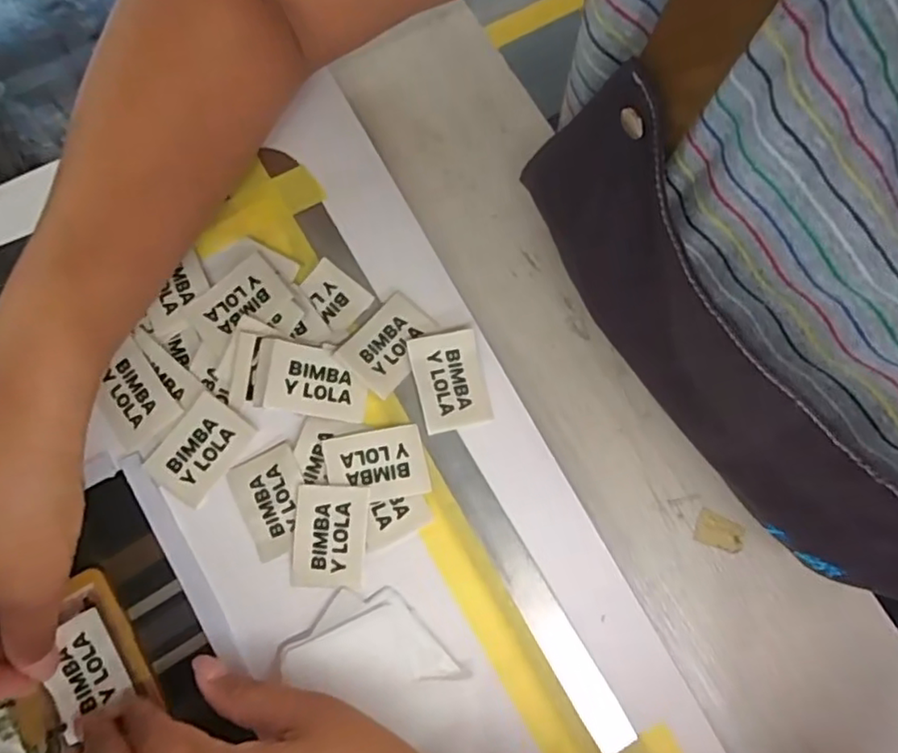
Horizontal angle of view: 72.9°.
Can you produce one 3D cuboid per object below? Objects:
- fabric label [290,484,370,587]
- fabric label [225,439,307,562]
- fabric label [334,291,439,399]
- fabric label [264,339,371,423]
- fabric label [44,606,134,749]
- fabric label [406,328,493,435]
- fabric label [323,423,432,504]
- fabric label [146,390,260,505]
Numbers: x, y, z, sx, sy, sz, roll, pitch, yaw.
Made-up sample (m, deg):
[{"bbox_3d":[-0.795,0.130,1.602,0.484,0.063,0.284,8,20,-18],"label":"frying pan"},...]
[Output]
[{"bbox_3d":[-0.058,0.077,0.293,0.036,0.004,0.047,2,87,0],"label":"fabric label"},{"bbox_3d":[-0.086,0.061,0.297,0.034,0.004,0.048,-25,82,-1],"label":"fabric label"},{"bbox_3d":[-0.031,-0.018,0.309,0.035,0.007,0.048,40,82,7],"label":"fabric label"},{"bbox_3d":[-0.064,0.002,0.301,0.049,0.006,0.033,11,81,-15],"label":"fabric label"},{"bbox_3d":[-0.168,0.136,0.280,0.033,0.005,0.047,-29,81,-5],"label":"fabric label"},{"bbox_3d":[0.001,0.002,0.308,0.034,0.006,0.048,-13,80,-2],"label":"fabric label"},{"bbox_3d":[-0.035,0.044,0.299,0.048,0.004,0.034,-10,83,-6],"label":"fabric label"},{"bbox_3d":[-0.123,0.035,0.300,0.033,0.004,0.047,36,82,6],"label":"fabric label"}]

